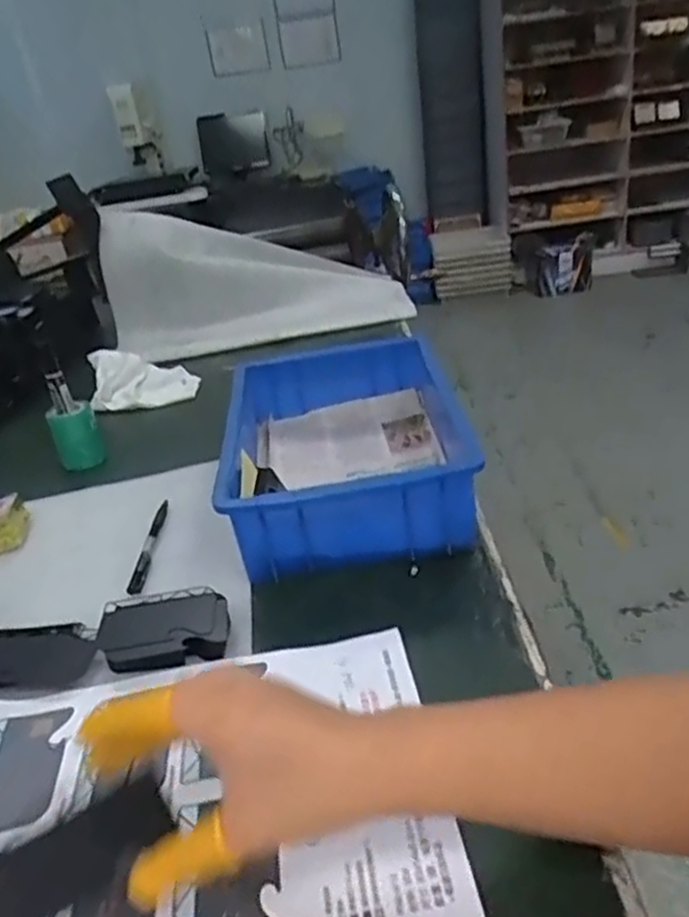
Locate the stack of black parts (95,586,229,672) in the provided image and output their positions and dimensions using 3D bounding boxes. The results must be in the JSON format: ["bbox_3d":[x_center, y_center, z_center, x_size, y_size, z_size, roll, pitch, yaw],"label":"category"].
[{"bbox_3d":[-0.130,0.120,0.517,0.091,0.017,0.065,-9,27,-3],"label":"stack of black parts"}]

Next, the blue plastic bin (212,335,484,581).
[{"bbox_3d":[-0.001,-0.013,0.684,0.198,0.086,0.296,-7,27,1],"label":"blue plastic bin"}]

